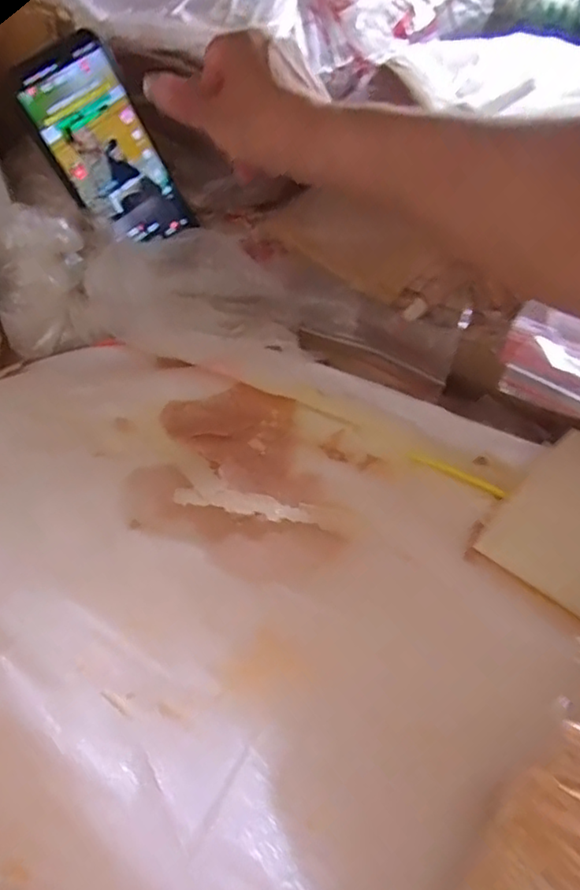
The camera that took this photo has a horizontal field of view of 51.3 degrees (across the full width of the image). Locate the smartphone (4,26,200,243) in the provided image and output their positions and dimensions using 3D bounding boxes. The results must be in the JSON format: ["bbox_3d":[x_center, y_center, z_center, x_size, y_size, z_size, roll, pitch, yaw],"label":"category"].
[{"bbox_3d":[-0.130,-0.207,0.432,0.073,0.139,0.011,-42,41,-15],"label":"smartphone"}]

